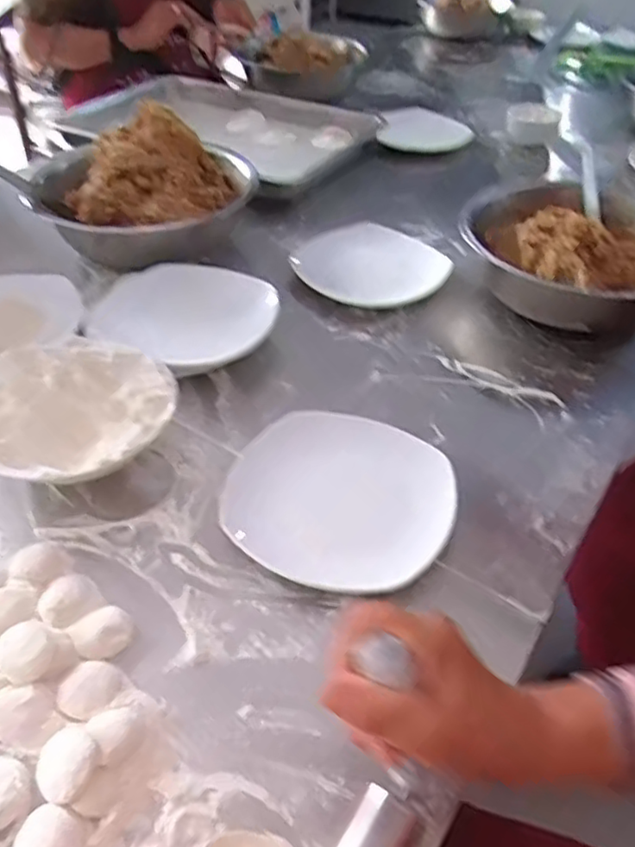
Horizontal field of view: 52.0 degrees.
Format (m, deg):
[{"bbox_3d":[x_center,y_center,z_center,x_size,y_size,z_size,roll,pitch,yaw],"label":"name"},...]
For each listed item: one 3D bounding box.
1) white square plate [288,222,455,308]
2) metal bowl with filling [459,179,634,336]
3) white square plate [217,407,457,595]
[{"bbox_3d":[0.066,-0.198,0.832,0.206,0.038,0.206,-33,51,-32],"label":"white square plate"},{"bbox_3d":[0.310,-0.195,0.779,0.260,0.106,0.279,1,43,-1],"label":"metal bowl with filling"},{"bbox_3d":[0.016,0.058,0.539,0.187,0.017,0.177,21,45,22],"label":"white square plate"}]

